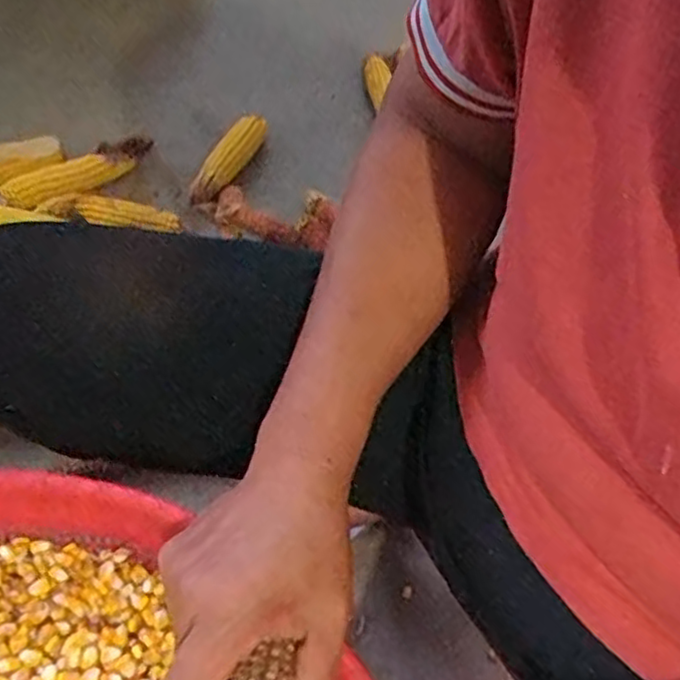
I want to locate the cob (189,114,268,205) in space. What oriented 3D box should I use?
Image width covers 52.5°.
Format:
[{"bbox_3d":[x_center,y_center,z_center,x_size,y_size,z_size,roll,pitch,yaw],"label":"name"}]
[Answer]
[{"bbox_3d":[-0.168,-0.263,1.011,0.042,0.036,0.188,25,63,9],"label":"cob"}]

